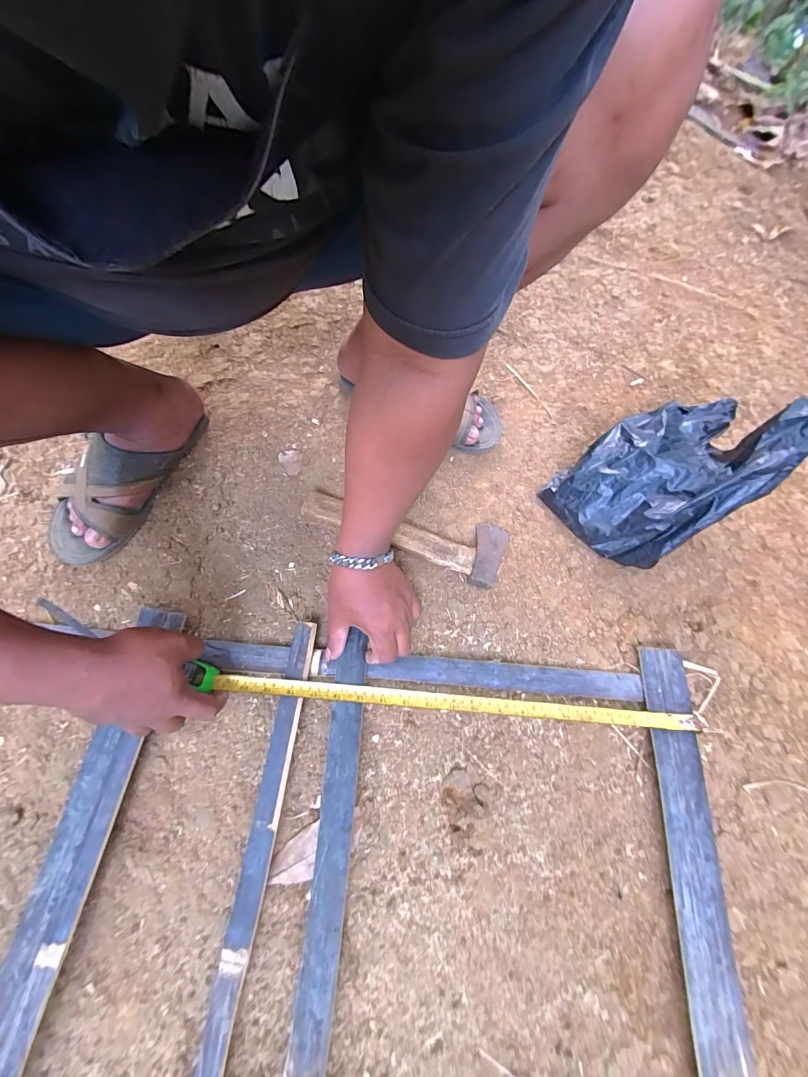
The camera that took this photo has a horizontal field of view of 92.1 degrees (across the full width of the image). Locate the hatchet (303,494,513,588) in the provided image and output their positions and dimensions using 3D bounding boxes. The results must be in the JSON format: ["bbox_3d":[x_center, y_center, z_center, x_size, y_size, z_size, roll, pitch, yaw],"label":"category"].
[{"bbox_3d":[0.004,-0.022,0.529,0.267,0.025,0.091,21,68,6],"label":"hatchet"}]

